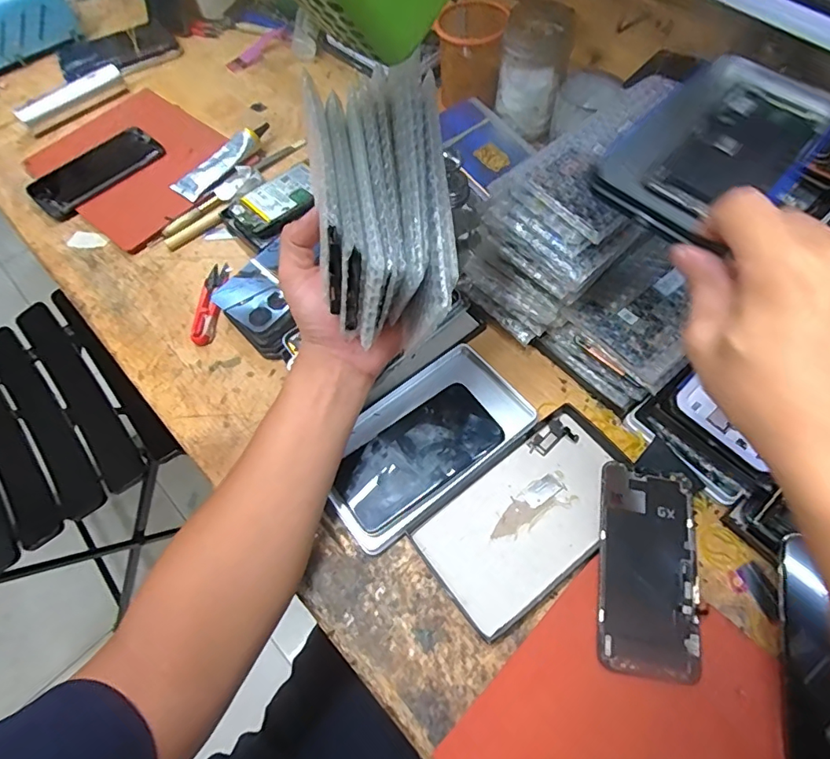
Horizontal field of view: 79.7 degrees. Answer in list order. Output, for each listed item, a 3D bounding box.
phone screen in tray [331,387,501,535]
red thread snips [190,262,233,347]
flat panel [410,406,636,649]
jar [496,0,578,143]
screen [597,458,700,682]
[{"bbox_3d":[0.002,0.064,0.421,0.141,0.007,0.070,-33,64,-13],"label":"phone screen in tray"},{"bbox_3d":[-0.212,-0.080,0.516,0.026,0.010,0.101,4,62,6],"label":"red thread snips"},{"bbox_3d":[0.094,0.105,0.395,0.179,0.008,0.099,-36,65,-15],"label":"flat panel"},{"bbox_3d":[0.137,-0.357,0.574,0.071,0.116,0.071,-1,65,2],"label":"jar"},{"bbox_3d":[0.170,0.137,0.363,0.069,0.004,0.141,8,66,5],"label":"screen"}]

